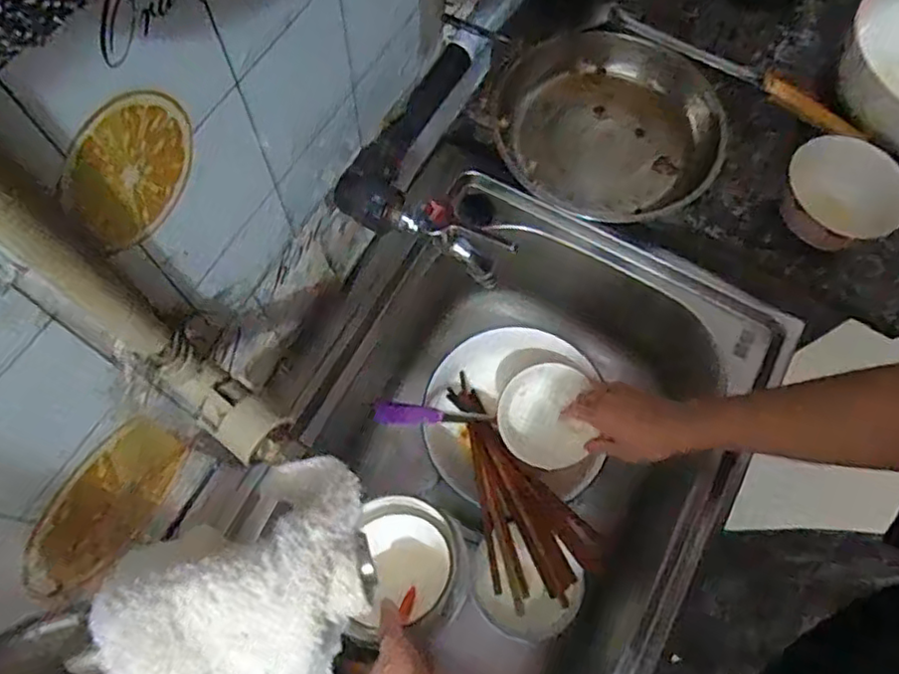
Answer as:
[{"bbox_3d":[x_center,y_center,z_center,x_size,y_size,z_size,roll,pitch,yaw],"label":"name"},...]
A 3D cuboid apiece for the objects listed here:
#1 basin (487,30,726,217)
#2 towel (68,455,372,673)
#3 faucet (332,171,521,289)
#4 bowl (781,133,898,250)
[{"bbox_3d":[0.160,-0.222,0.645,0.215,0.078,0.197,1,69,-2],"label":"basin"},{"bbox_3d":[-0.092,0.121,0.304,0.133,0.055,0.101,-38,75,-15],"label":"towel"},{"bbox_3d":[-0.021,-0.086,0.462,0.135,0.061,0.038,35,71,10],"label":"faucet"},{"bbox_3d":[0.363,-0.130,0.606,0.104,0.060,0.087,44,73,13],"label":"bowl"}]

